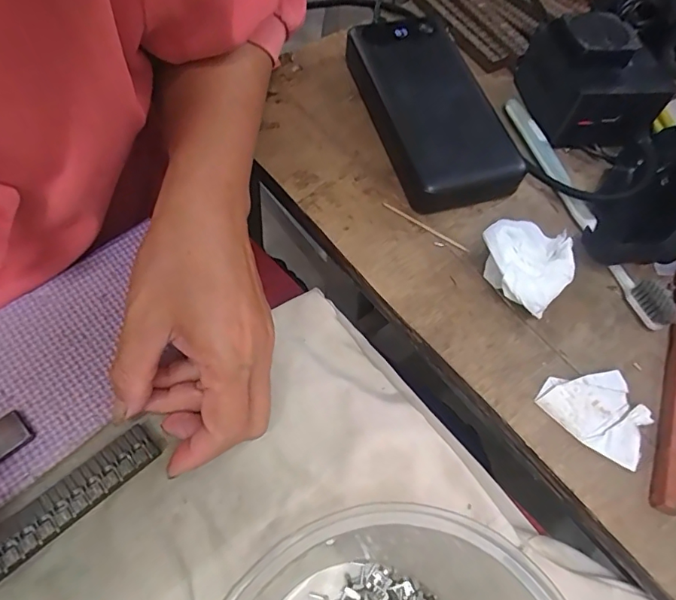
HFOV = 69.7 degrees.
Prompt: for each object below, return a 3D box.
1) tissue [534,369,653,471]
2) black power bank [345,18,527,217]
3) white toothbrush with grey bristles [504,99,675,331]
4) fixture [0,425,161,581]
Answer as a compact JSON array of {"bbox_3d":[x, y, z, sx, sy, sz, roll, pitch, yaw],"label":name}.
[{"bbox_3d":[0.134,0.055,0.249,0.052,0.009,0.039,39,65,14],"label":"tissue"},{"bbox_3d":[0.060,-0.133,0.330,0.070,0.022,0.161,-13,65,-13],"label":"black power bank"},{"bbox_3d":[0.152,-0.064,0.308,0.018,0.015,0.182,-16,65,-14],"label":"white toothbrush with grey bristles"},{"bbox_3d":[-0.130,0.097,0.225,0.096,0.014,0.021,-38,72,-22],"label":"fixture"}]

